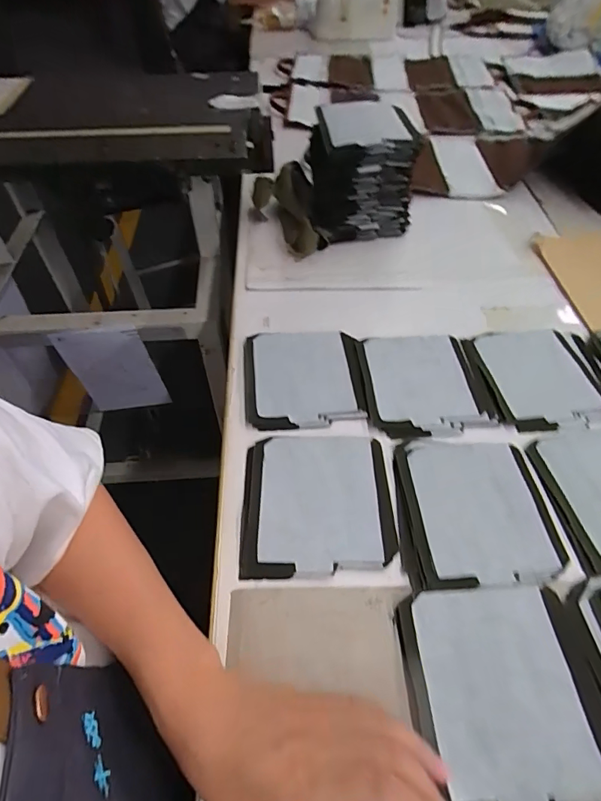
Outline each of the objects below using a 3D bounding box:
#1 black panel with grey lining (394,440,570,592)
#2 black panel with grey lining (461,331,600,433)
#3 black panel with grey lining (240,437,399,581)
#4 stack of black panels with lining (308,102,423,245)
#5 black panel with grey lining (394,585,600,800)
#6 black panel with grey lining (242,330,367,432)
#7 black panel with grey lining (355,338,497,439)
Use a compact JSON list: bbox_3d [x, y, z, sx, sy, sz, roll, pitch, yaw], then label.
[{"bbox_3d":[0.159,0.097,0.406,0.136,0.005,0.144,0,52,0],"label":"black panel with grey lining"},{"bbox_3d":[0.274,-0.029,0.509,0.128,0.004,0.140,-4,52,-4],"label":"black panel with grey lining"},{"bbox_3d":[0.016,0.092,0.409,0.134,0.007,0.136,-2,52,-2],"label":"black panel with grey lining"},{"bbox_3d":[0.090,-0.344,0.663,0.147,0.151,0.152,-3,52,-3],"label":"stack of black panels with lining"},{"bbox_3d":[0.148,0.210,0.318,0.135,0.005,0.138,-3,52,-3],"label":"black panel with grey lining"},{"bbox_3d":[0.004,-0.030,0.507,0.133,0.006,0.141,-4,52,-4],"label":"black panel with grey lining"},{"bbox_3d":[0.134,-0.023,0.497,0.126,0.010,0.139,-4,52,-3],"label":"black panel with grey lining"}]

